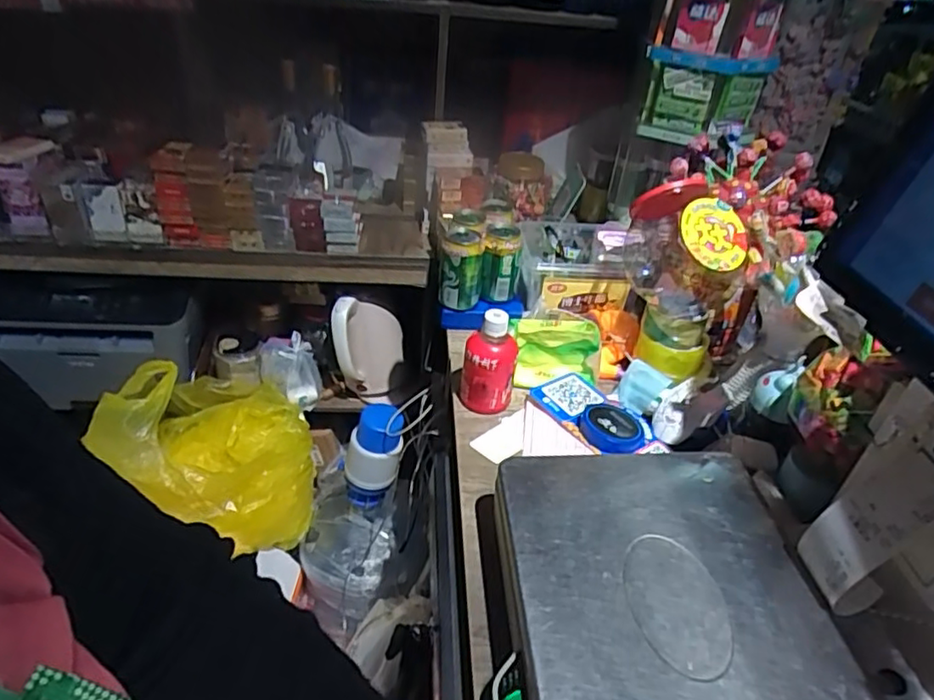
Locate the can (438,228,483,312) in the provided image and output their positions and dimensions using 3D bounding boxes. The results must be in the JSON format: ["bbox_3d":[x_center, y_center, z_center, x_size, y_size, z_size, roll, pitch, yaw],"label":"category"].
[{"bbox_3d":[-0.009,-0.123,0.949,0.064,0.110,0.063,11,36,8],"label":"can"}]

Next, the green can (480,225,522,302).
[{"bbox_3d":[0.055,-0.139,0.980,0.058,0.100,0.070,10,36,6],"label":"green can"}]

